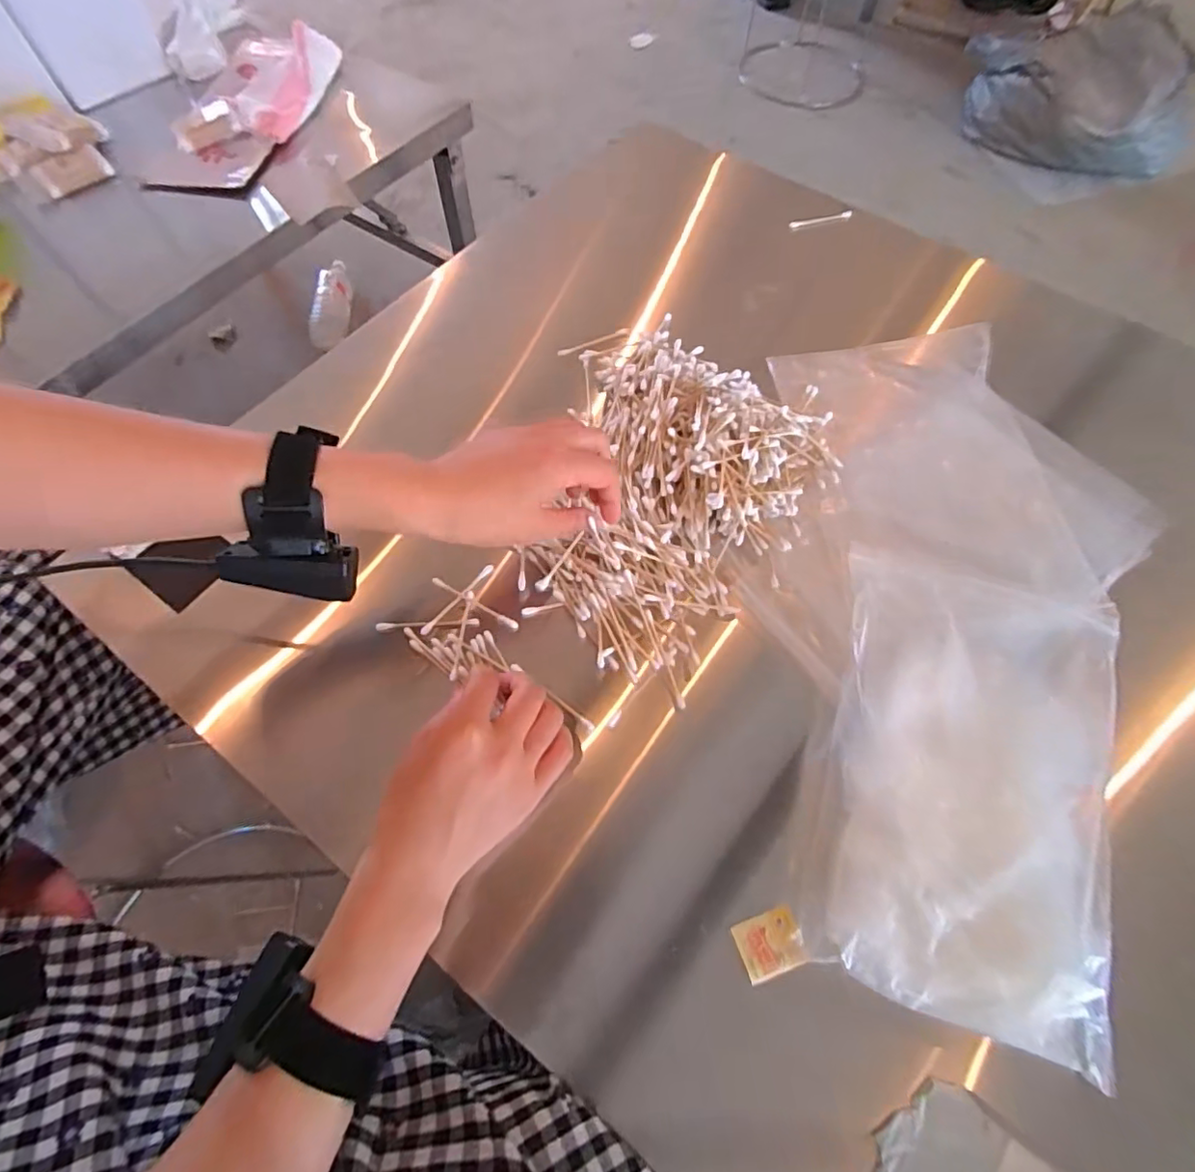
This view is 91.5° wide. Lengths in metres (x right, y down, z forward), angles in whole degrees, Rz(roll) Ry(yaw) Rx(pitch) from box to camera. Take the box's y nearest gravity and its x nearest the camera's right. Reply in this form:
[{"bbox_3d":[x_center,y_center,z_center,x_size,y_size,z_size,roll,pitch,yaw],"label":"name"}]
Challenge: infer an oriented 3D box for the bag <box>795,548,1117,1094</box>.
[{"bbox_3d":[0.229,0.107,0.359,0.171,0.038,0.280,18,66,7],"label":"bag"}]

